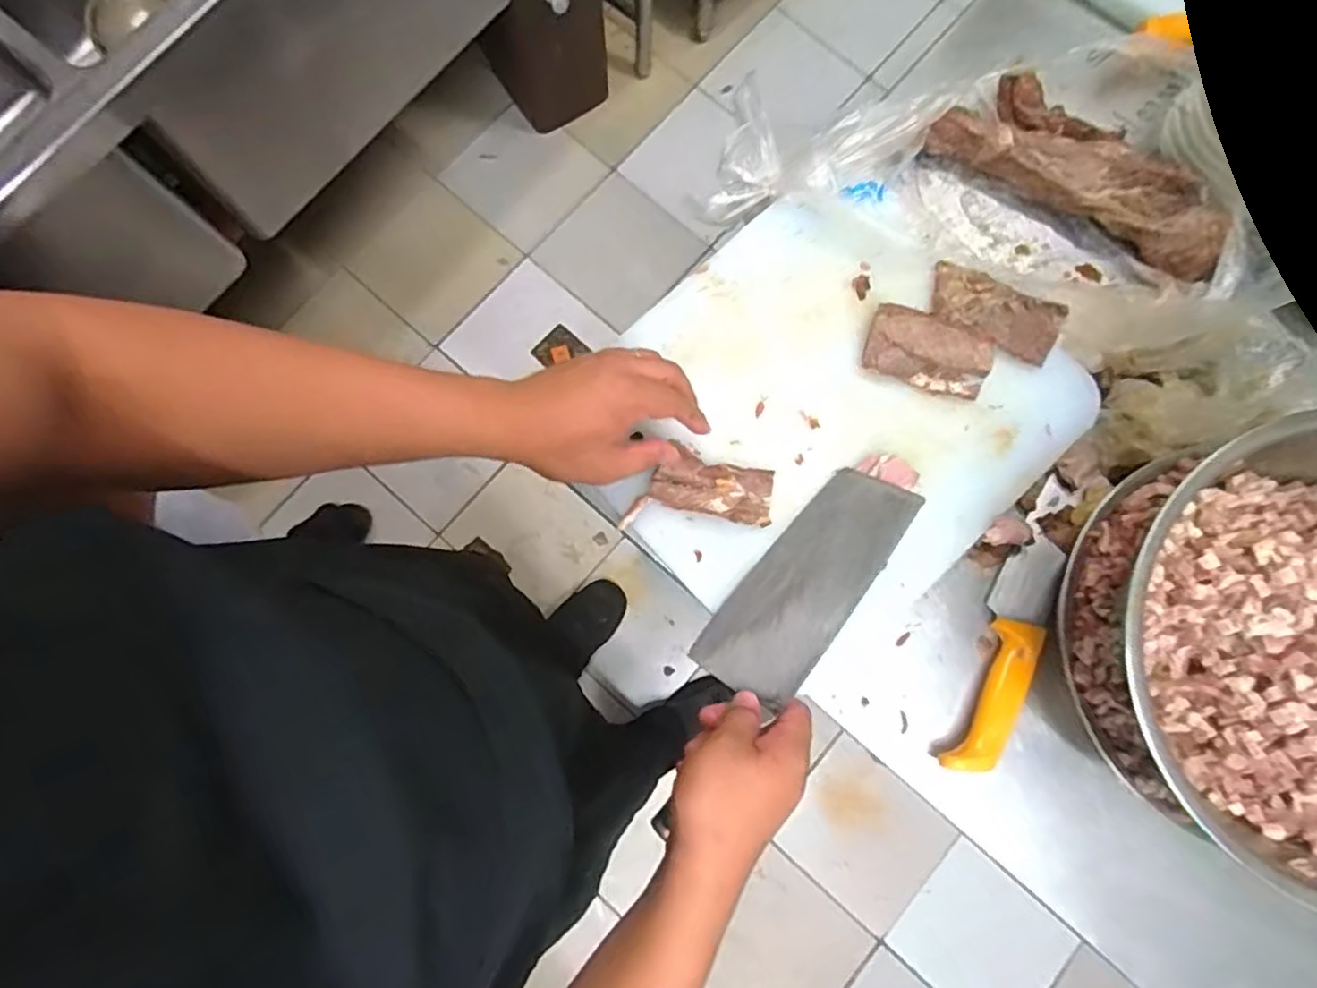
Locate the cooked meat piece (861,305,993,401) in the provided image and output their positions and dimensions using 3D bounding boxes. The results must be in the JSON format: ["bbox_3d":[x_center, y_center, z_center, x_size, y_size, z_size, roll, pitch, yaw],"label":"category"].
[{"bbox_3d":[0.235,-0.124,0.585,0.104,0.028,0.053,21,80,3],"label":"cooked meat piece"}]

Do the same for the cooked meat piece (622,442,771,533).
[{"bbox_3d":[0.035,-0.004,0.570,0.123,0.015,0.067,5,80,0],"label":"cooked meat piece"}]

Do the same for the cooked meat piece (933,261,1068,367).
[{"bbox_3d":[0.300,-0.163,0.596,0.113,0.015,0.055,23,81,4],"label":"cooked meat piece"}]

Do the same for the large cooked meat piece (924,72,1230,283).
[{"bbox_3d":[0.398,-0.303,0.622,0.269,0.061,0.091,33,81,5],"label":"large cooked meat piece"}]

